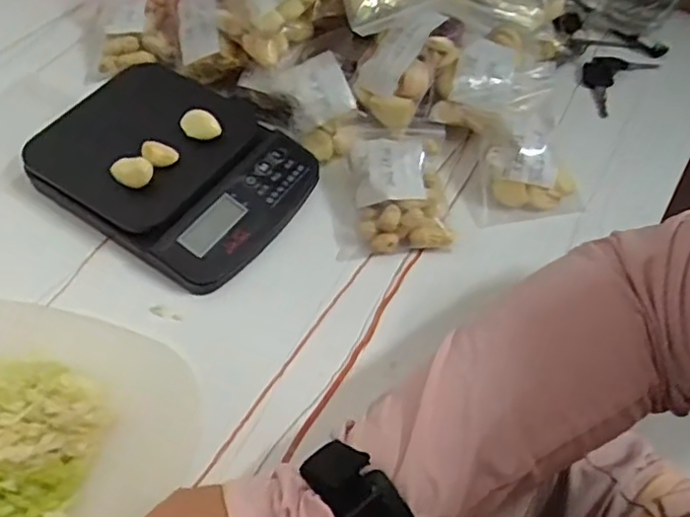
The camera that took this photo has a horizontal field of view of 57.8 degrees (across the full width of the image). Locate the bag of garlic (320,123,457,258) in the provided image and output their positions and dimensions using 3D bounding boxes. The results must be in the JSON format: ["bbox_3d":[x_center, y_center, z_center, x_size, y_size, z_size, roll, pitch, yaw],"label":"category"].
[{"bbox_3d":[0.031,-0.055,0.440,0.086,0.031,0.102,-4,57,-5],"label":"bag of garlic"}]

